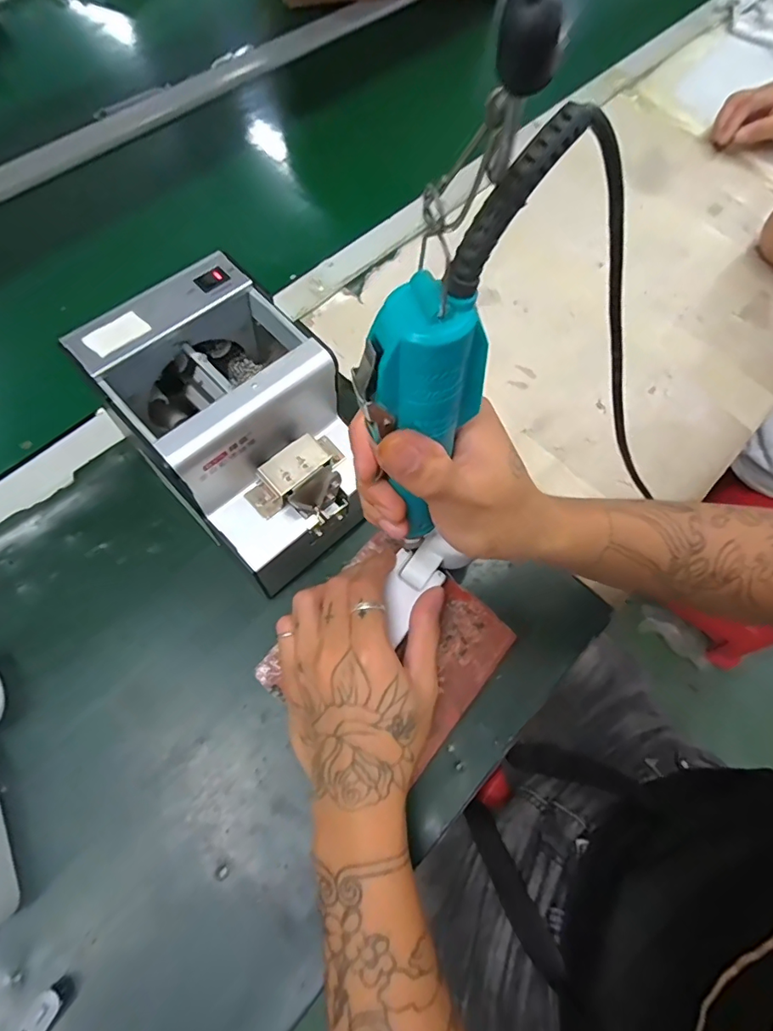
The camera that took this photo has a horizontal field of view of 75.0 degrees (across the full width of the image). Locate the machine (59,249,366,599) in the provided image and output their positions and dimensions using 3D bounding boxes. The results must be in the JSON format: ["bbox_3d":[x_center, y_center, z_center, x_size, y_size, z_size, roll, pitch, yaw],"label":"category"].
[{"bbox_3d":[-0.102,-0.059,0.369,0.119,0.145,0.160,-39,75,-17],"label":"machine"}]

